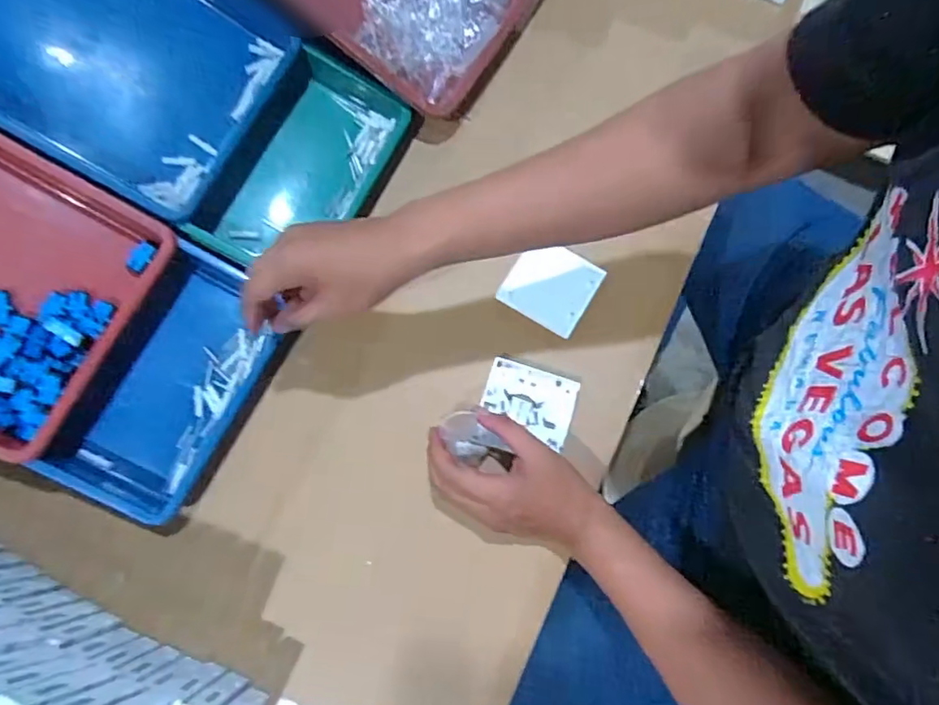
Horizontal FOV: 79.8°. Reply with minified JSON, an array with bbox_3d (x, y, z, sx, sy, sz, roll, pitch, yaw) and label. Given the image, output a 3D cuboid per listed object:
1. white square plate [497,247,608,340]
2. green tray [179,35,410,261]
[{"bbox_3d":[0.086,-0.072,0.589,0.087,0.006,0.085,31,78,6],"label":"white square plate"},{"bbox_3d":[-0.175,-0.189,0.591,0.136,0.062,0.238,30,78,6],"label":"green tray"}]

